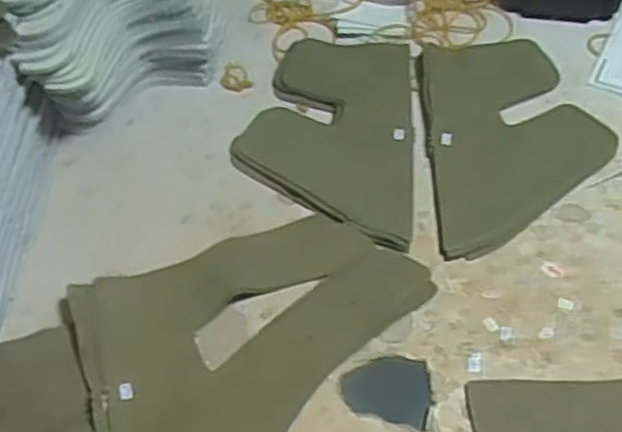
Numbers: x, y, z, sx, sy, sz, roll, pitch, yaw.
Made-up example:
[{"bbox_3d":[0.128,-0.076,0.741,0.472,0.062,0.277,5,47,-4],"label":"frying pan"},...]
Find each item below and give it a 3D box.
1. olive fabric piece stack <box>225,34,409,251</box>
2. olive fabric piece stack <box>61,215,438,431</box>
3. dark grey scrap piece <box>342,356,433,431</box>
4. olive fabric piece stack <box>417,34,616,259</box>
[{"bbox_3d":[0.008,-0.048,0.434,0.100,0.006,0.148,1,55,6],"label":"olive fabric piece stack"},{"bbox_3d":[-0.043,0.059,0.359,0.188,0.012,0.132,-39,60,-21],"label":"olive fabric piece stack"},{"bbox_3d":[0.036,0.079,0.343,0.041,0.004,0.032,11,56,13],"label":"dark grey scrap piece"},{"bbox_3d":[0.118,-0.046,0.422,0.102,0.010,0.150,-3,54,3],"label":"olive fabric piece stack"}]

